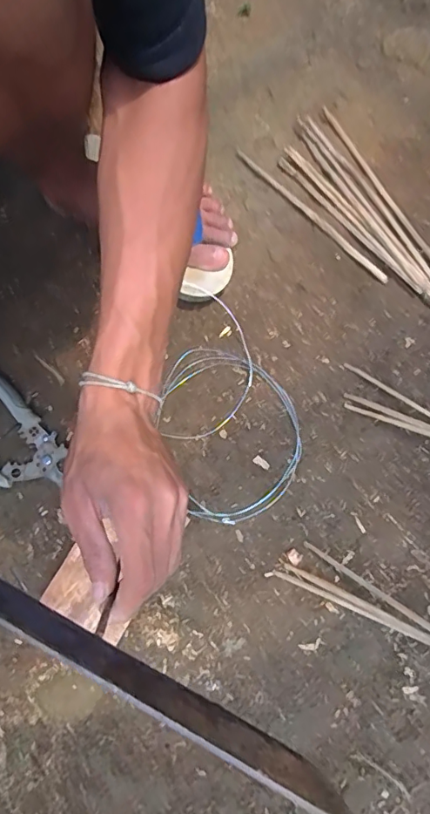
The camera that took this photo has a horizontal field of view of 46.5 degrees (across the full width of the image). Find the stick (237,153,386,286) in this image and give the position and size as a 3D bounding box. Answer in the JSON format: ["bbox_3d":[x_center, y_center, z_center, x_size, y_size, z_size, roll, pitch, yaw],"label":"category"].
[{"bbox_3d":[0.111,-0.220,0.573,0.225,0.006,0.011,44,83,8],"label":"stick"}]

